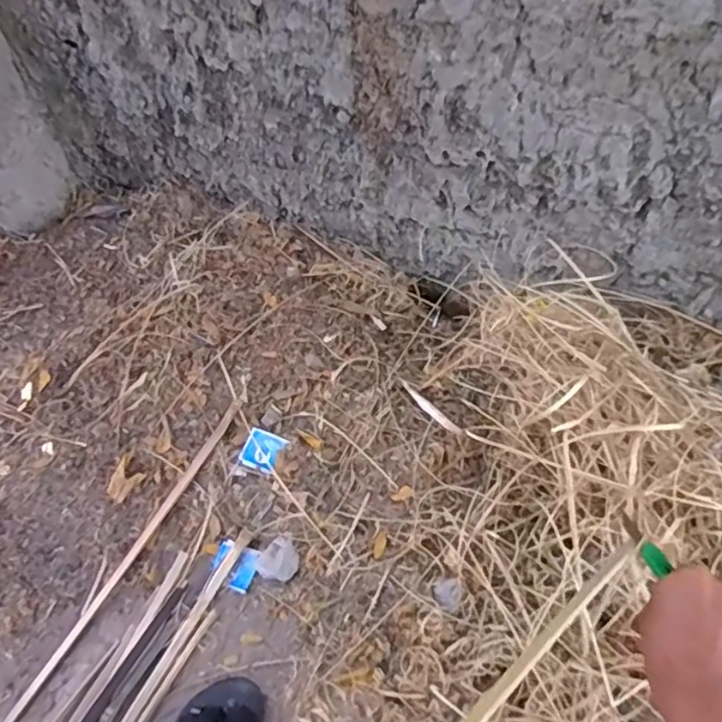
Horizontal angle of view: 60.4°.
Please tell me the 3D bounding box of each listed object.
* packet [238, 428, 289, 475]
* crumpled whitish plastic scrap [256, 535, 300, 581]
[{"bbox_3d":[-0.152,0.138,0.952,0.059,0.004,0.060,22,70,12],"label":"packet"},{"bbox_3d":[-0.115,0.278,0.860,0.055,0.023,0.056,-2,51,3],"label":"crumpled whitish plastic scrap"}]

